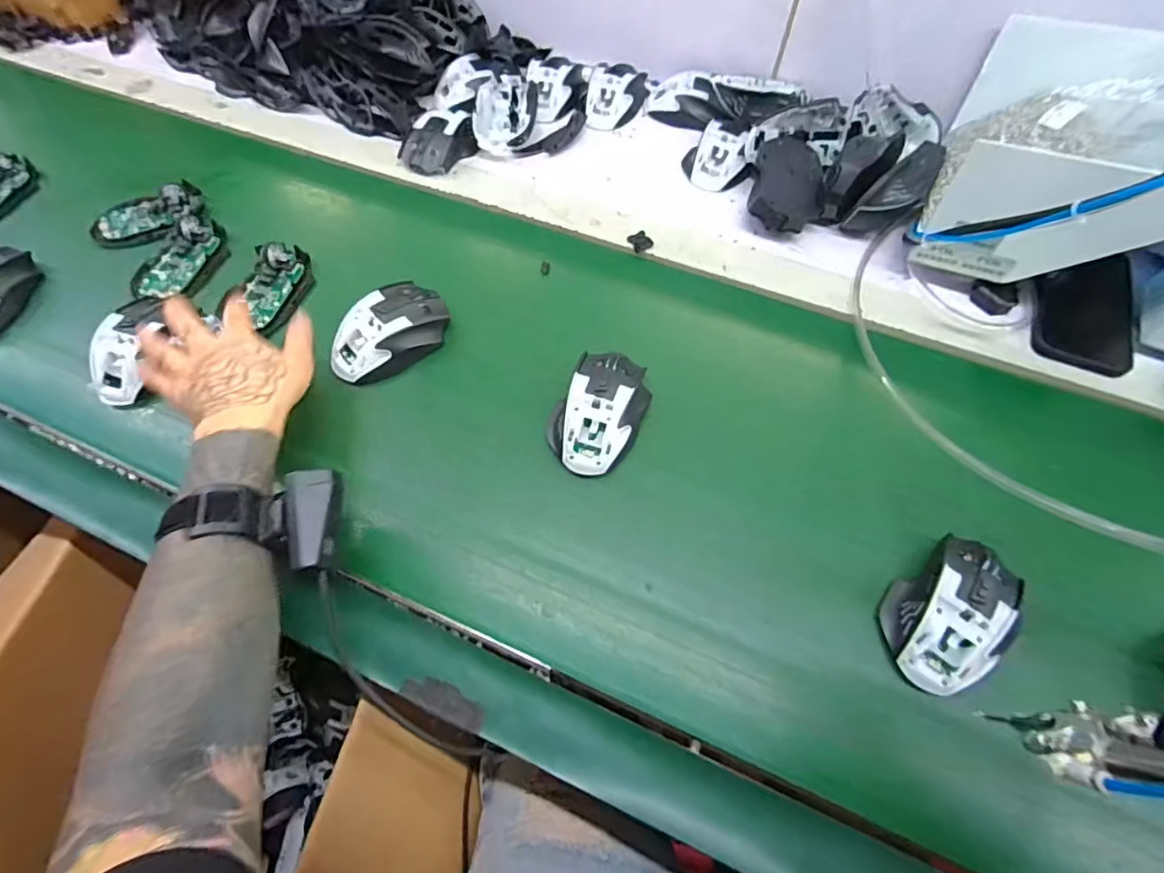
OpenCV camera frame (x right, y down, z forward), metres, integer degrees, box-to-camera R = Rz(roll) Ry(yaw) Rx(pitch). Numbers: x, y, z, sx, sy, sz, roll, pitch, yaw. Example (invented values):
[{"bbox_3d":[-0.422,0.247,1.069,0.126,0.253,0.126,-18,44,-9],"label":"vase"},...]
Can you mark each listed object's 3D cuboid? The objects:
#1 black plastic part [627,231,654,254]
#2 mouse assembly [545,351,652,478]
[{"bbox_3d":[0.062,-0.206,0.573,0.022,0.005,0.024,-28,68,-11],"label":"black plastic part"},{"bbox_3d":[0.013,-0.022,0.474,0.078,0.049,0.117,17,66,10],"label":"mouse assembly"}]

